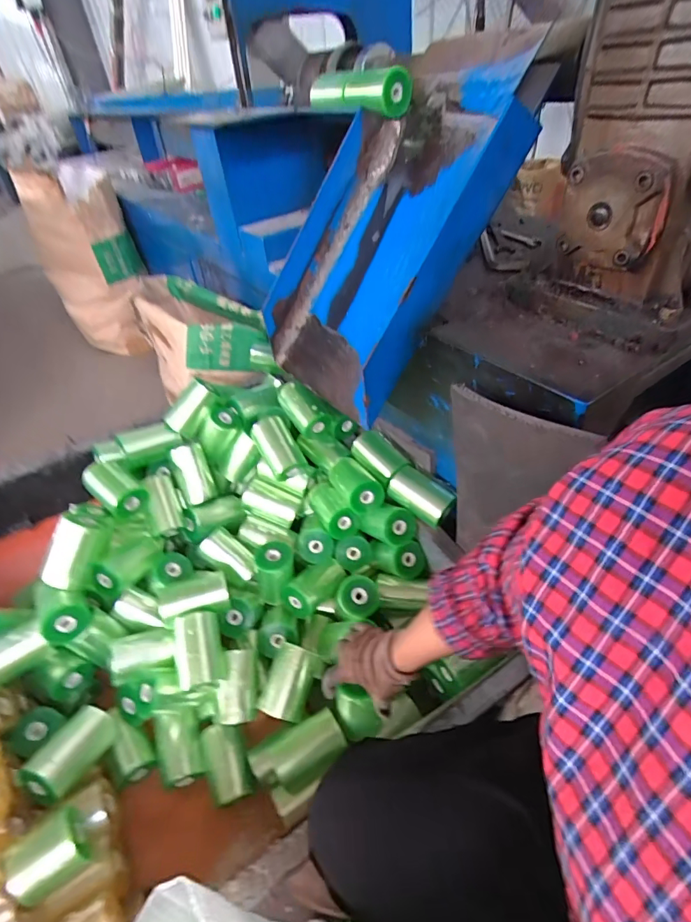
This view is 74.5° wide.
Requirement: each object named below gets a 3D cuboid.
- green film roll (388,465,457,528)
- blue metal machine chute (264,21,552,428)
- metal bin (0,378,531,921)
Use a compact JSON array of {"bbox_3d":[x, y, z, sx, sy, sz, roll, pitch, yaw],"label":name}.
[{"bbox_3d":[0.132,0.063,0.794,0.061,0.057,0.108,-34,49,-27],"label":"green film roll"},{"bbox_3d":[0.069,-0.373,0.723,0.107,0.579,0.318,14,22,-44],"label":"blue metal machine chute"},{"bbox_3d":[-0.264,0.227,0.789,0.821,0.319,0.782,-29,47,-23],"label":"metal bin"}]

